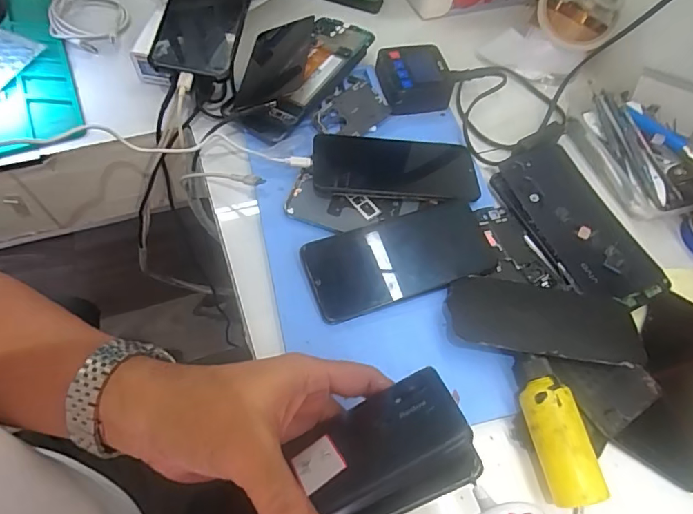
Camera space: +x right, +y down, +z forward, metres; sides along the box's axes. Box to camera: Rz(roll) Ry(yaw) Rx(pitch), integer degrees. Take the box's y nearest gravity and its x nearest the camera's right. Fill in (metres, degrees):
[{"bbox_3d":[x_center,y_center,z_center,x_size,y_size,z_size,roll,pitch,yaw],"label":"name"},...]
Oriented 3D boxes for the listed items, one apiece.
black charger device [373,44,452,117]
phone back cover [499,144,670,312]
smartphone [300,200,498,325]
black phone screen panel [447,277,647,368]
[{"bbox_3d":[0.070,-0.191,0.506,0.077,0.028,0.077,-8,62,-10],"label":"black charger device"},{"bbox_3d":[0.217,-0.033,0.442,0.078,0.008,0.172,-20,64,-11],"label":"phone back cover"},{"bbox_3d":[0.047,-0.001,0.401,0.161,0.013,0.072,-16,63,-14],"label":"smartphone"},{"bbox_3d":[0.153,0.047,0.374,0.141,0.009,0.069,9,43,5],"label":"black phone screen panel"}]

